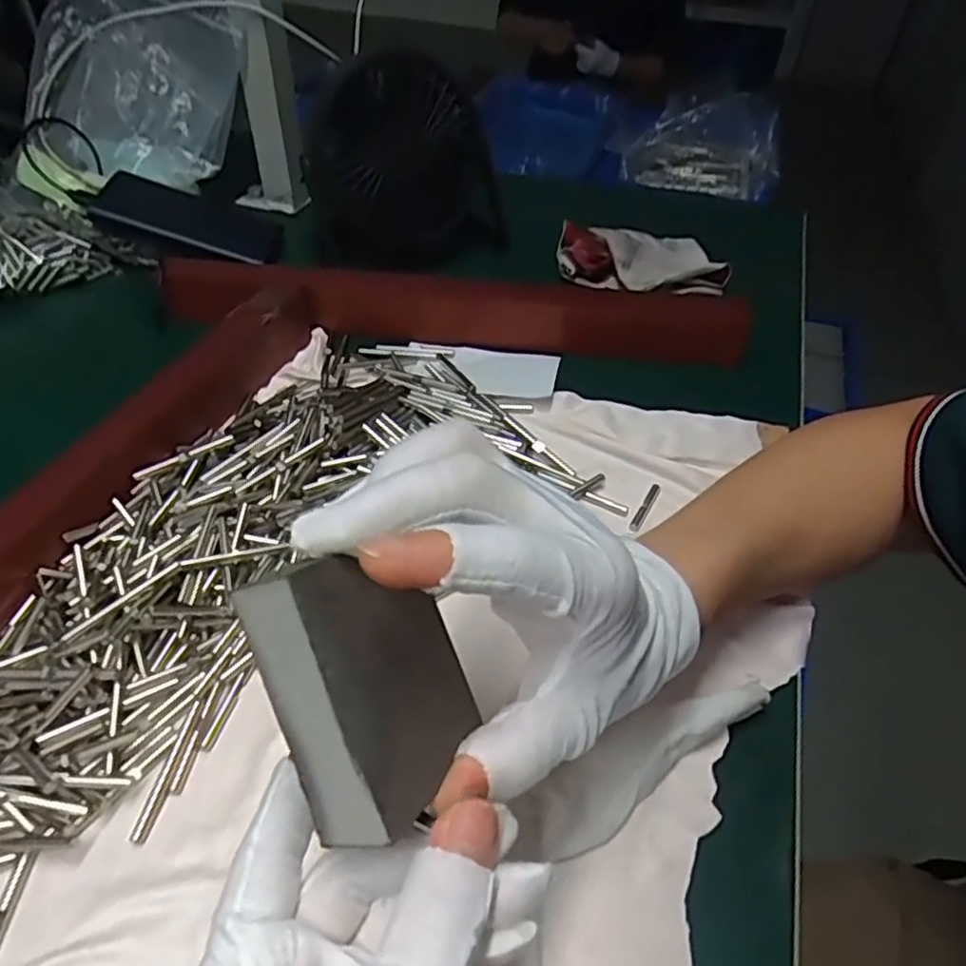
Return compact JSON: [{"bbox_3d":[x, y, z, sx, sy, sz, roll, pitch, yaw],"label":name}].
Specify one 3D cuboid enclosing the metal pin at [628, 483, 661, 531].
[{"bbox_3d":[0.087,0.011,0.370,0.005,0.004,0.034,25,50,20],"label":"metal pin"}]

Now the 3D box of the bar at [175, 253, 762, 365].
[{"bbox_3d":[-0.018,-0.123,0.473,0.396,0.030,0.047,4,46,1],"label":"bar"}]

